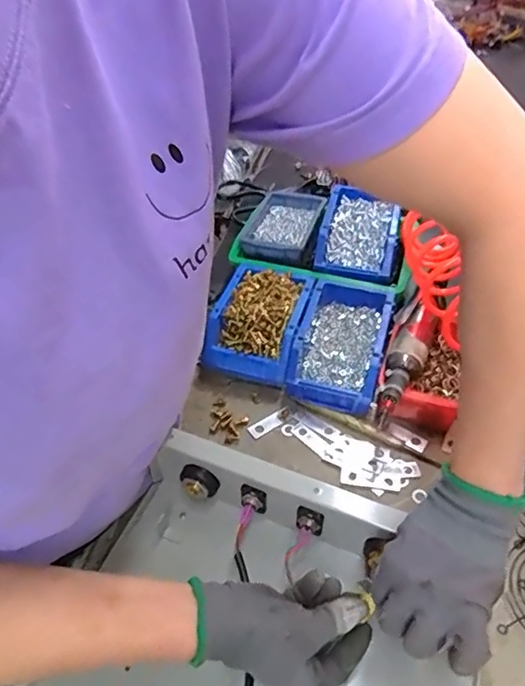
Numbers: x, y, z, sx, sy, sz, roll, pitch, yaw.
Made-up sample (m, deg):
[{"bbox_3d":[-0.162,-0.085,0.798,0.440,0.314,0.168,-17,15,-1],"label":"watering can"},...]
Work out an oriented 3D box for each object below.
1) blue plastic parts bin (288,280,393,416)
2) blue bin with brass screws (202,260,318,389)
[{"bbox_3d":[0.097,0.000,0.653,0.101,0.058,0.161,13,47,14],"label":"blue plastic parts bin"},{"bbox_3d":[-0.004,-0.023,0.680,0.105,0.077,0.146,14,47,15],"label":"blue bin with brass screws"}]

